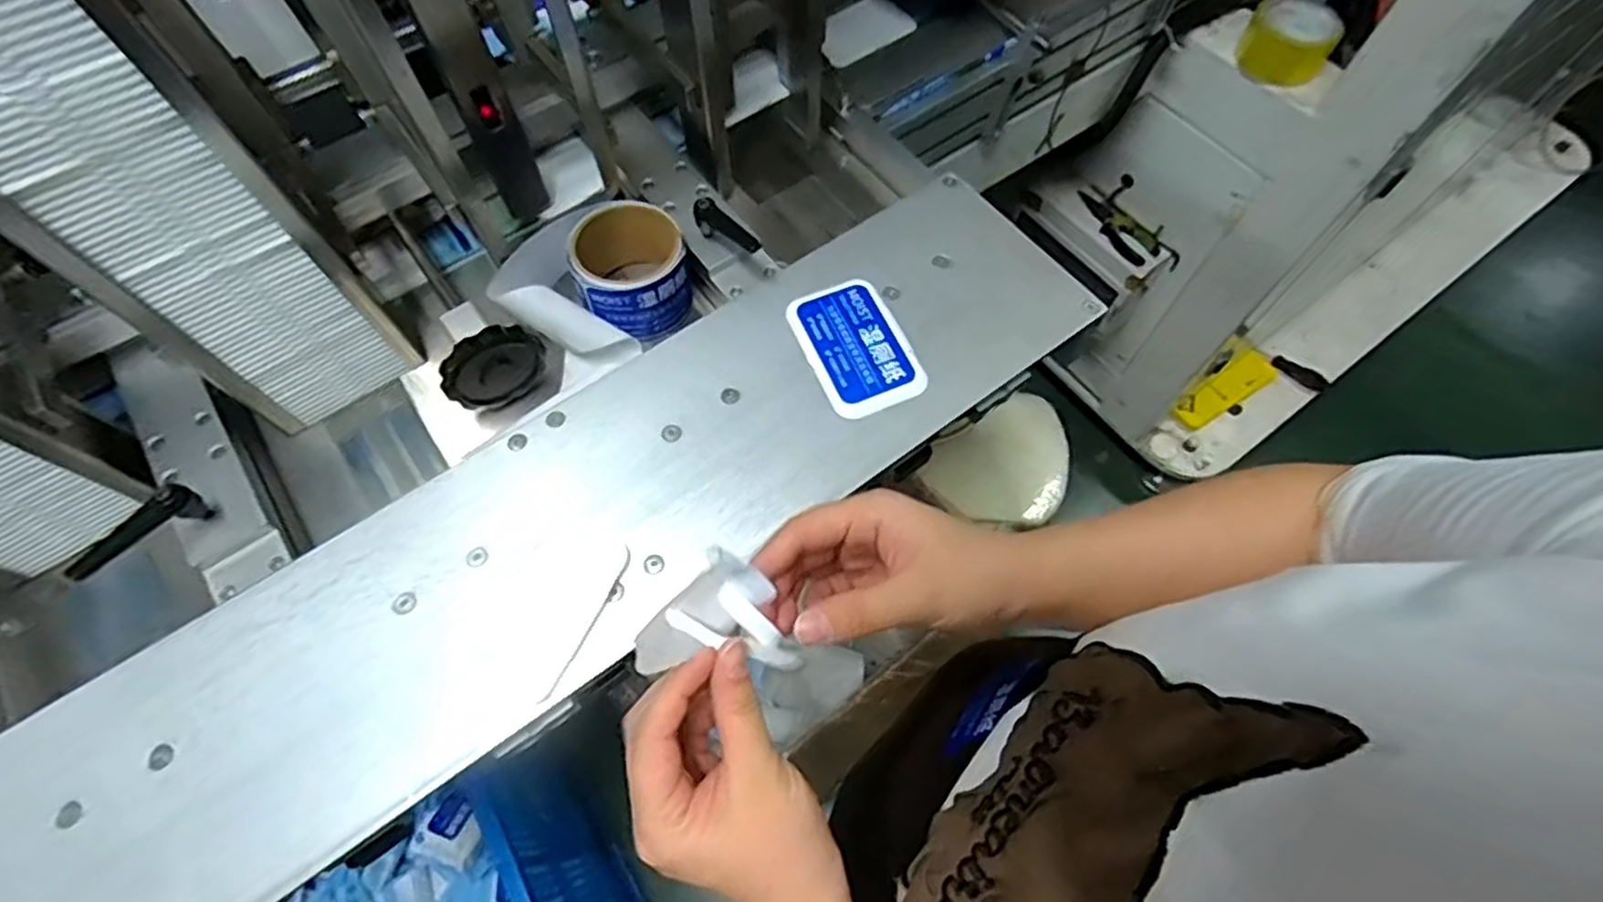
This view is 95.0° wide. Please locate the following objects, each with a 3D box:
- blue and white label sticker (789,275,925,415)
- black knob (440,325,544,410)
[{"bbox_3d":[0.040,-0.078,0.544,0.073,0.004,0.113,-22,66,-10],"label":"blue and white label sticker"},{"bbox_3d":[-0.226,-0.062,0.540,0.072,0.060,0.021,-42,71,-18],"label":"black knob"}]

